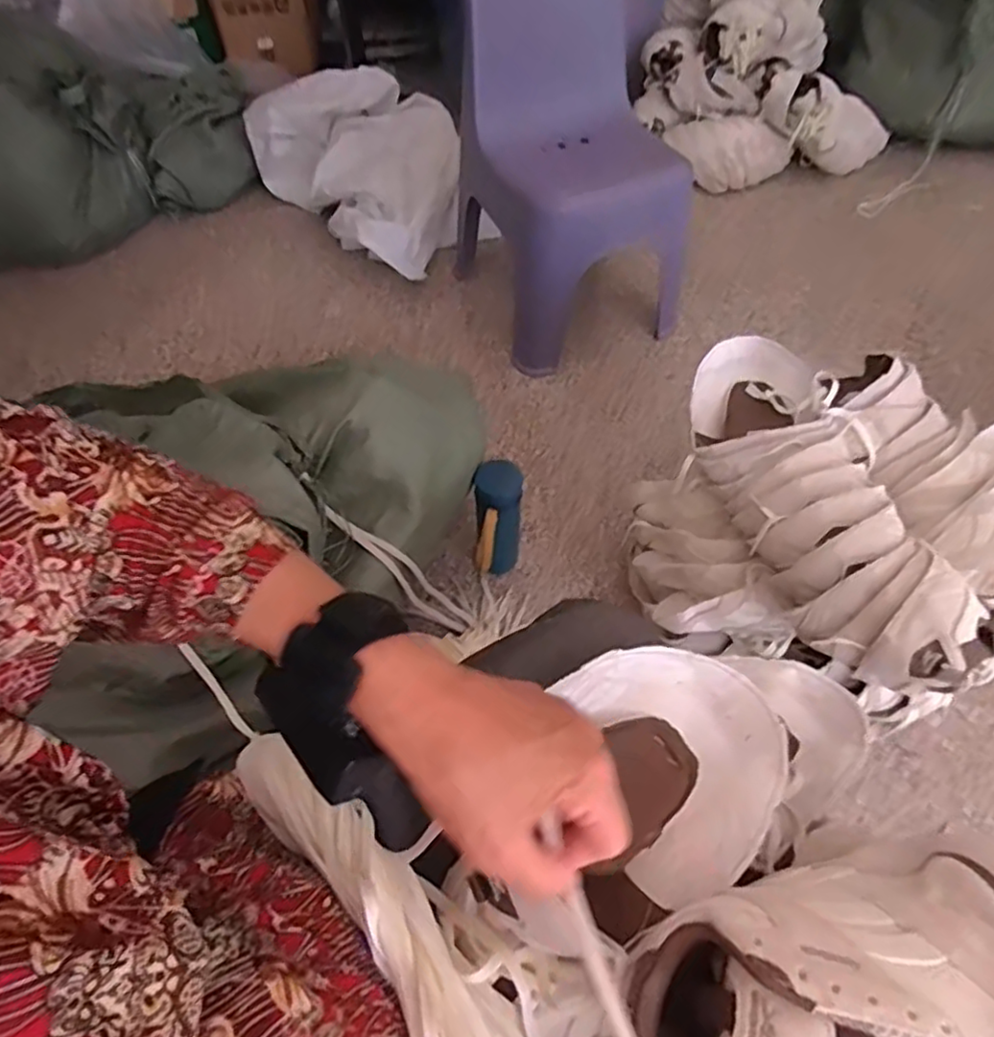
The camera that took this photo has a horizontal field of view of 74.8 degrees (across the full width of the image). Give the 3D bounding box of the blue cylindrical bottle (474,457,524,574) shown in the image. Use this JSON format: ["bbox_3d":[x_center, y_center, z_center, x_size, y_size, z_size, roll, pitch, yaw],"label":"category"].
[{"bbox_3d":[0.001,0.030,0.918,0.066,0.207,0.119,0,58,0],"label":"blue cylindrical bottle"}]

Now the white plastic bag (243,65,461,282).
[{"bbox_3d":[-0.239,-0.726,1.345,0.363,0.192,0.445,-36,63,-21],"label":"white plastic bag"}]

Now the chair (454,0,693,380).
[{"bbox_3d":[0.131,-0.592,1.111,0.328,0.550,0.335,-24,61,-14],"label":"chair"}]

